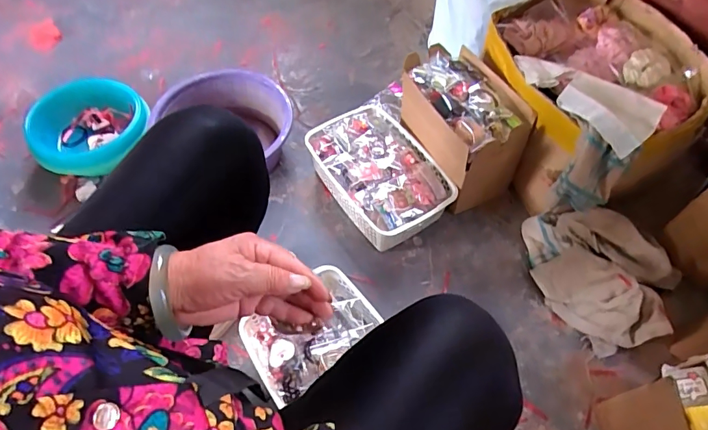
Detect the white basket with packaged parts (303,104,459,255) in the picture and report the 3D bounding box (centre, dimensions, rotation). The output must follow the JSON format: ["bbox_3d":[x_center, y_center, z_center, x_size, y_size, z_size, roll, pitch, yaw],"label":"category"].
[{"bbox_3d":[0.051,-0.079,0.916,0.205,0.103,0.297,-28,62,-17],"label":"white basket with packaged parts"}]

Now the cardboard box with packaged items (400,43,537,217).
[{"bbox_3d":[0.202,-0.174,0.895,0.142,0.205,0.255,-23,60,-14],"label":"cardboard box with packaged items"}]

